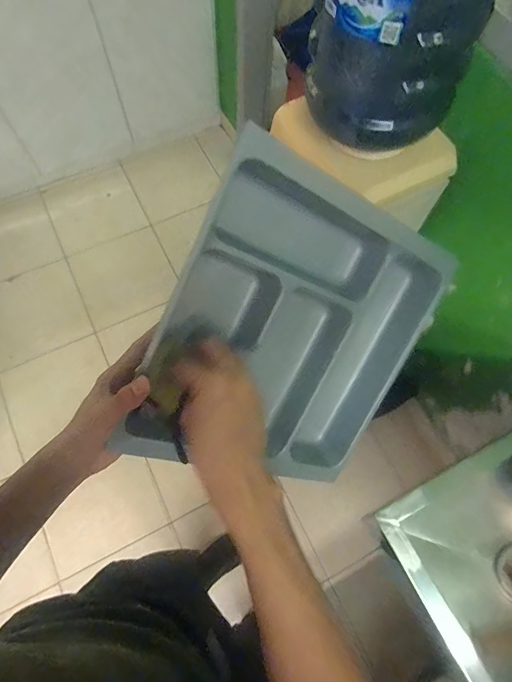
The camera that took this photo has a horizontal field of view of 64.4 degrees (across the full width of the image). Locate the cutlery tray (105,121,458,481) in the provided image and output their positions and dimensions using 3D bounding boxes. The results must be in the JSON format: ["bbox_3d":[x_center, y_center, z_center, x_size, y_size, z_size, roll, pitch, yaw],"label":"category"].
[{"bbox_3d":[0.045,-0.009,0.469,0.310,0.078,0.348,18,102,-34],"label":"cutlery tray"}]

